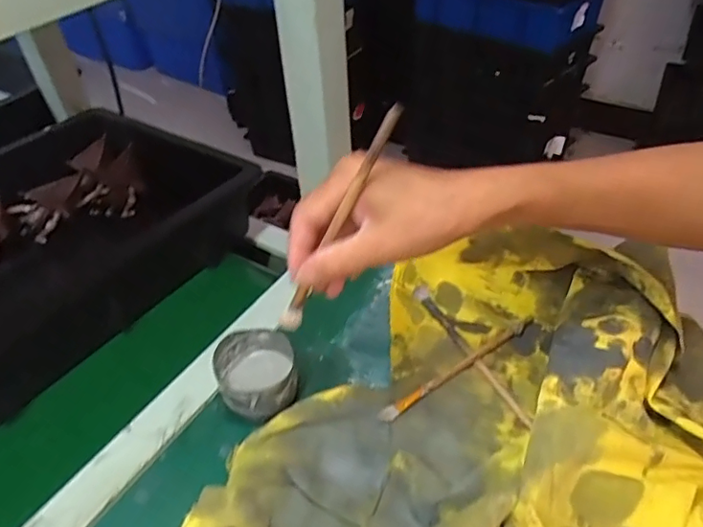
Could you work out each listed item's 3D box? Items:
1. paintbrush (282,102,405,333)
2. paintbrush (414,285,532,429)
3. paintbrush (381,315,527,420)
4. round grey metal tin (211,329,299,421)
[{"bbox_3d":[-0.010,-0.019,0.325,0.012,0.175,0.009,14,40,-20],"label":"paintbrush"},{"bbox_3d":[0.108,0.078,0.497,0.014,0.009,0.170,-21,47,-19],"label":"paintbrush"},{"bbox_3d":[0.095,0.091,0.479,0.167,0.016,0.013,-25,48,-22],"label":"paintbrush"},{"bbox_3d":[-0.078,0.095,0.459,0.067,0.047,0.070,-1,44,1],"label":"round grey metal tin"}]

